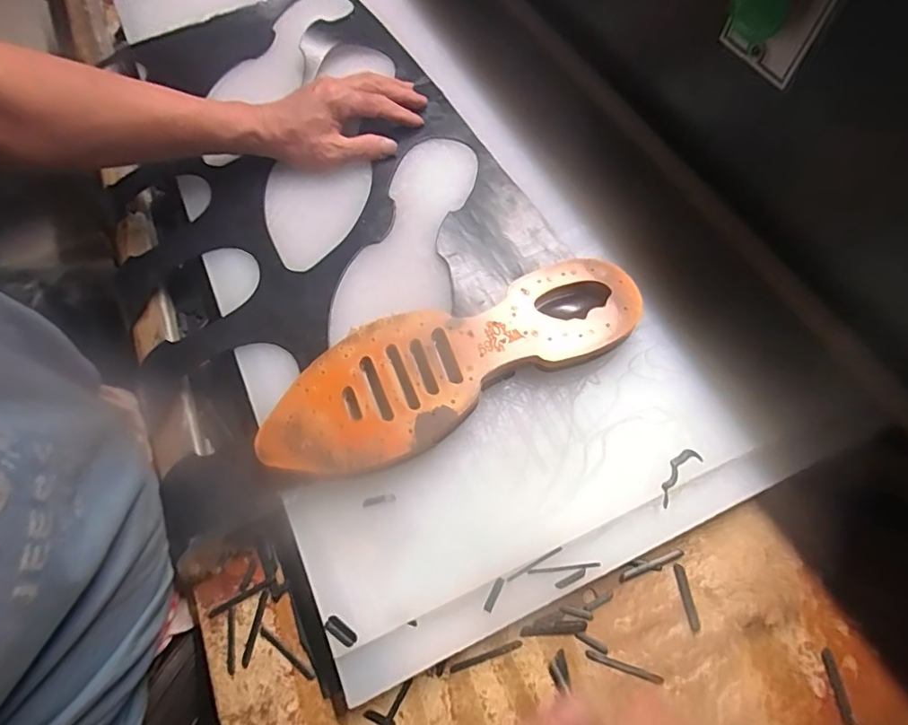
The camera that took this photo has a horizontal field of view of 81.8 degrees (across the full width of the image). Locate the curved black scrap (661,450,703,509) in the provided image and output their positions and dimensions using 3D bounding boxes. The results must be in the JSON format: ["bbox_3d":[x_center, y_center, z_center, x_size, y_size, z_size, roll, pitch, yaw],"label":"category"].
[{"bbox_3d":[0.155,0.079,0.367,0.015,0.004,0.046,41,73,14],"label":"curved black scrap"}]

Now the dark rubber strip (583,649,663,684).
[{"bbox_3d":[0.112,0.201,0.345,0.050,0.004,0.005,17,63,10],"label":"dark rubber strip"}]

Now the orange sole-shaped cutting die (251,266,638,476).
[{"bbox_3d":[-0.001,-0.001,0.393,0.288,0.030,0.098,-26,64,-12],"label":"orange sole-shaped cutting die"}]

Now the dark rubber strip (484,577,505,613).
[{"bbox_3d":[0.026,0.152,0.343,0.006,0.004,0.022,23,64,13],"label":"dark rubber strip"}]

